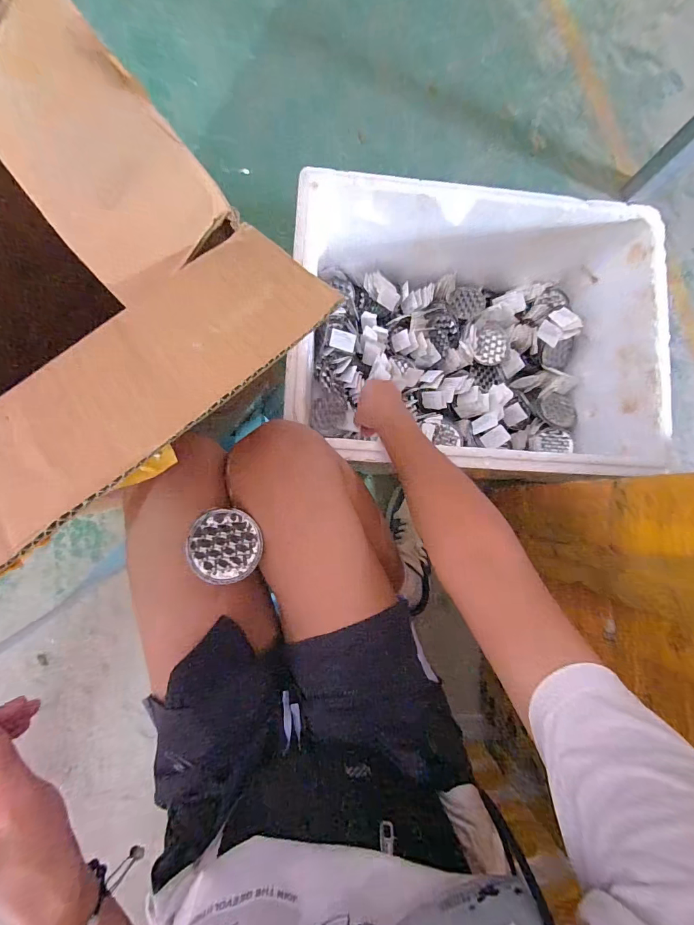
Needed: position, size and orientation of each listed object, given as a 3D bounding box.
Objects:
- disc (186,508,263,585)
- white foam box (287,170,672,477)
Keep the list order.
[{"bbox_3d":[-0.129,0.088,0.417,0.074,0.009,0.075,-2,85,-7],"label":"disc"},{"bbox_3d":[0.208,-0.220,0.701,0.536,0.244,0.391,3,85,-6],"label":"white foam box"}]

